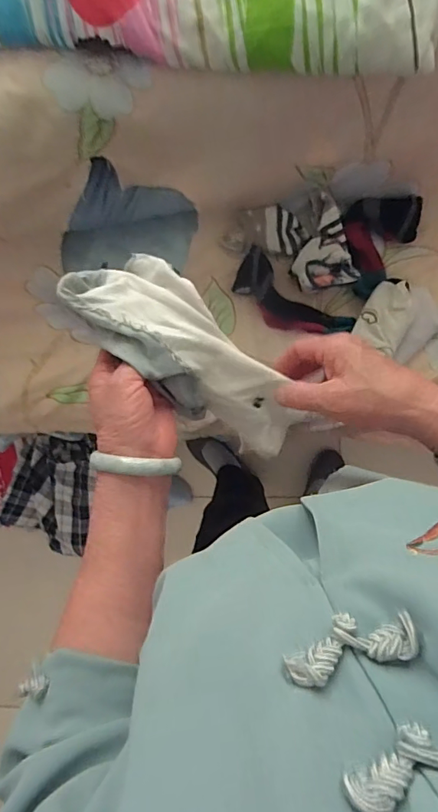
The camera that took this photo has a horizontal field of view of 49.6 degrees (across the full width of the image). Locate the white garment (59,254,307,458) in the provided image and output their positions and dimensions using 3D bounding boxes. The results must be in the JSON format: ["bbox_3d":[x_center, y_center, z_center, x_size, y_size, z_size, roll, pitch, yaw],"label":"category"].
[{"bbox_3d":[-0.022,-0.043,0.413,0.231,0.059,0.081,40,94,-15],"label":"white garment"}]

